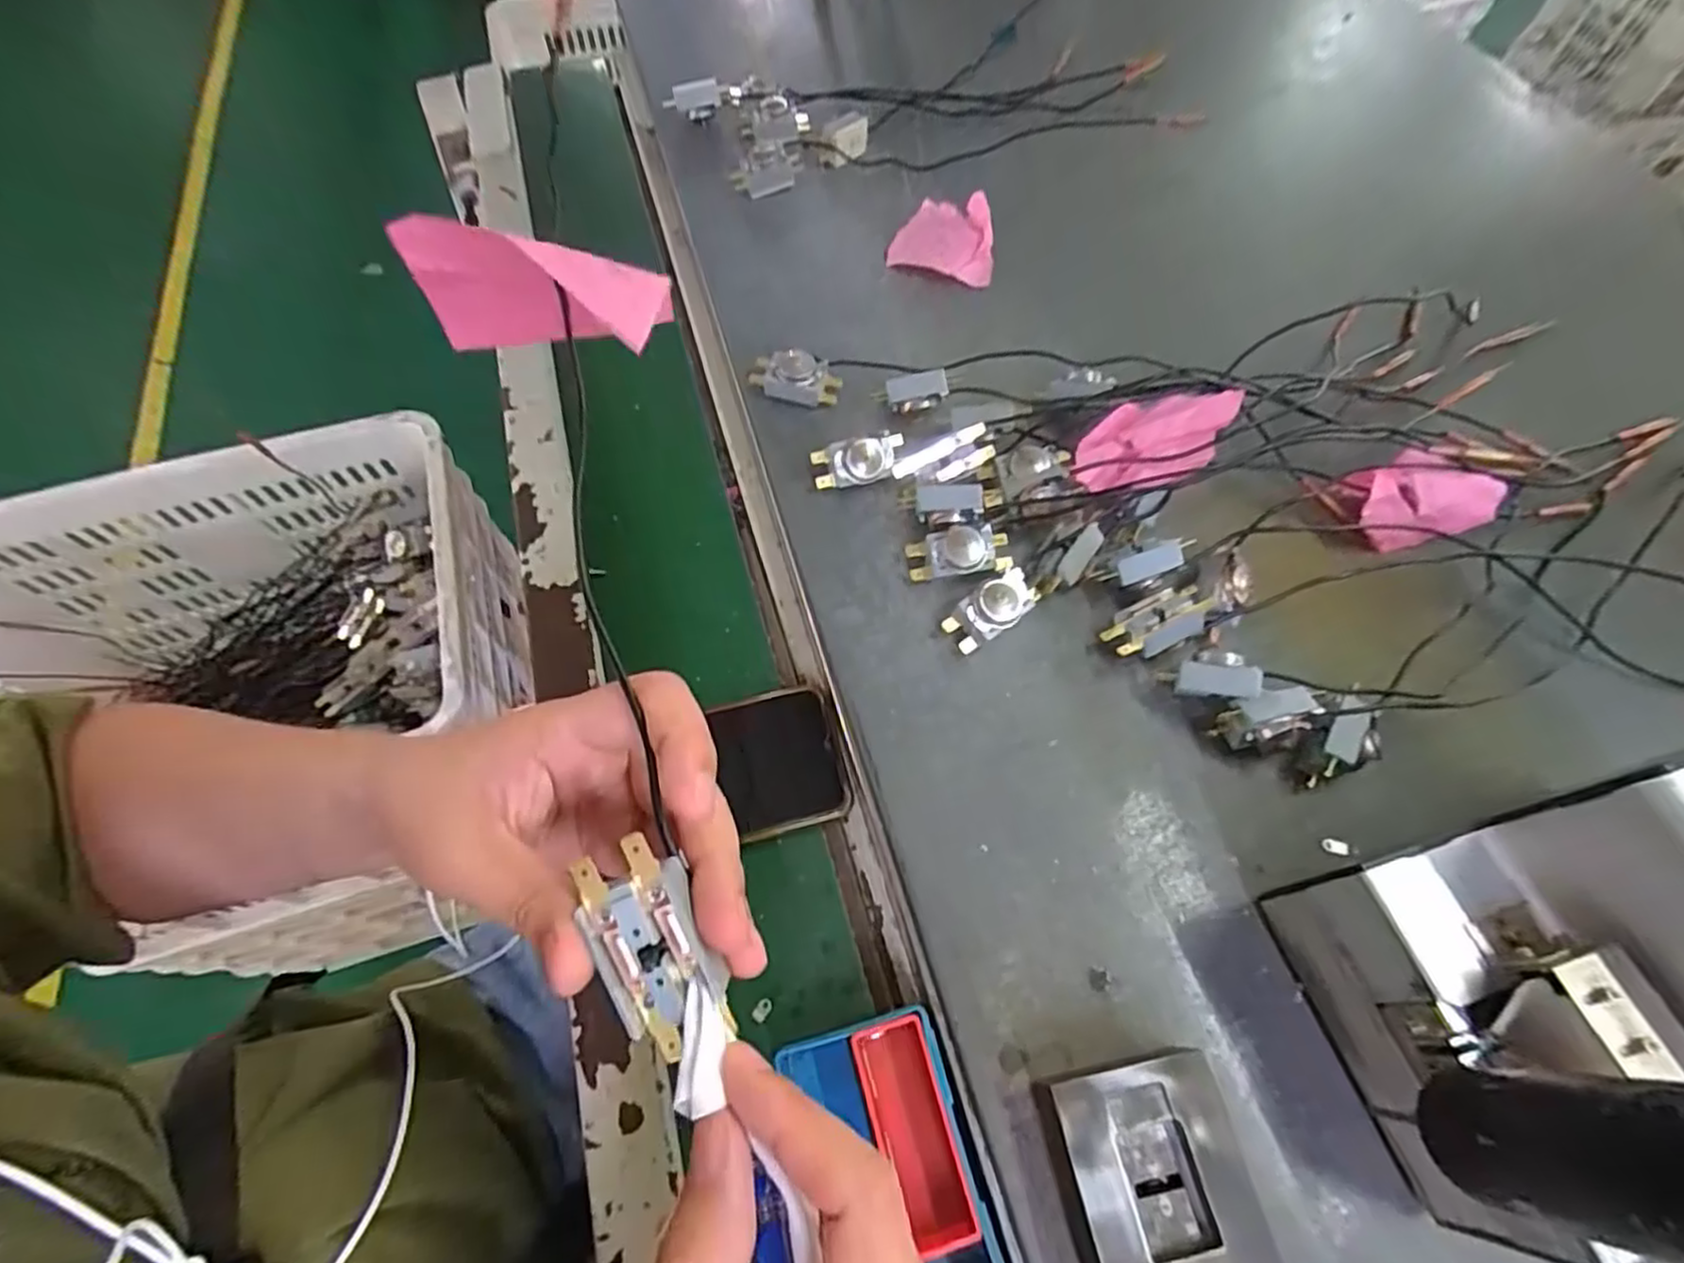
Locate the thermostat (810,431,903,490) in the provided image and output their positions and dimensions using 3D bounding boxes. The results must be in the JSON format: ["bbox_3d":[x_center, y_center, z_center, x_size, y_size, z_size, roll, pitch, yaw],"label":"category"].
[{"bbox_3d":[0.009,-0.105,0.442,0.054,0.029,0.019,-4,20,10],"label":"thermostat"}]

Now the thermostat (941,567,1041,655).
[{"bbox_3d":[0.086,-0.014,0.398,0.058,0.025,0.026,-31,66,-14],"label":"thermostat"}]

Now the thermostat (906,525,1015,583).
[{"bbox_3d":[0.068,-0.044,0.418,0.058,0.023,0.028,-5,63,-1],"label":"thermostat"}]

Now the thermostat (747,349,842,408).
[{"bbox_3d":[-0.031,-0.170,0.483,0.056,0.026,0.029,13,64,8],"label":"thermostat"}]

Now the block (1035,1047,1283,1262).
[{"bbox_3d":[0.118,0.213,0.279,0.070,0.029,0.080,-11,63,-4],"label":"block"}]

